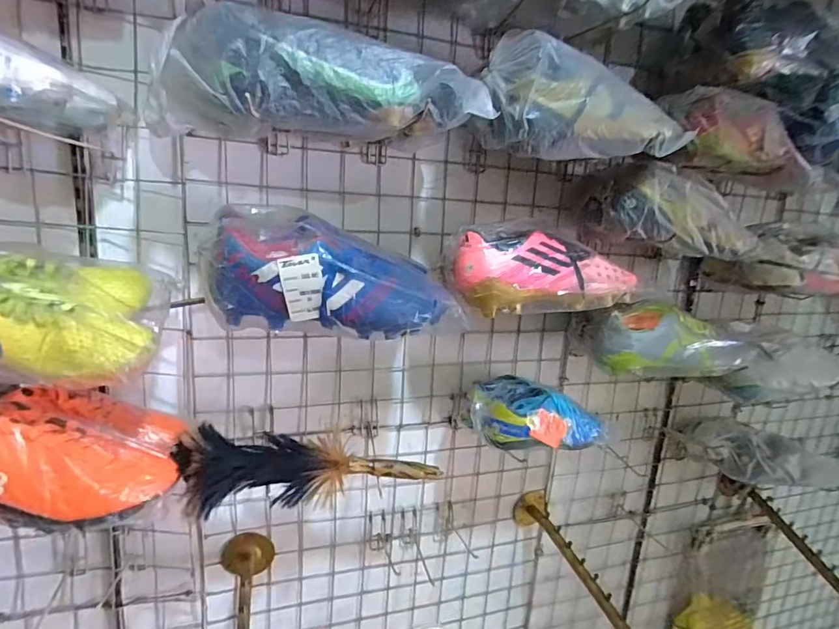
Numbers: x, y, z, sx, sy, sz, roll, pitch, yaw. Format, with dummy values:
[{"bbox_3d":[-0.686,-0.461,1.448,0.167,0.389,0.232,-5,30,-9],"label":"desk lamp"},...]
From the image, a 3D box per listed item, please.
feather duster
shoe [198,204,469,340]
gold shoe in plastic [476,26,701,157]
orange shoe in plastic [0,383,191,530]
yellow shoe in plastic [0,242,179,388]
[{"bbox_3d":[-0.124,0.185,0.568,0.299,0.088,0.068,0,13,-20],"label":"feather duster"},{"bbox_3d":[-0.091,-0.050,0.523,0.262,0.115,0.118,2,13,-12],"label":"shoe"},{"bbox_3d":[0.199,-0.248,0.553,0.256,0.118,0.079,1,13,-16],"label":"gold shoe in plastic"},{"bbox_3d":[-0.376,0.130,0.482,0.243,0.092,0.144,3,13,-8],"label":"orange shoe in plastic"},{"bbox_3d":[-0.387,-0.007,0.441,0.250,0.103,0.153,1,13,-16],"label":"yellow shoe in plastic"}]

